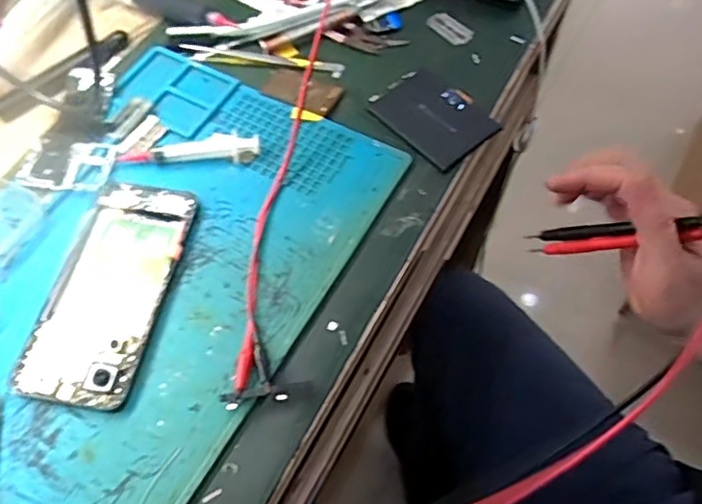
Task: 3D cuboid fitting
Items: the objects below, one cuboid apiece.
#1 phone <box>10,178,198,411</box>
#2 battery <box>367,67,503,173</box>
[{"bbox_3d":[-0.160,0.021,0.411,0.075,0.007,0.161,9,60,5],"label":"phone"},{"bbox_3d":[0.066,-0.107,0.486,0.067,0.007,0.088,-34,65,-19],"label":"battery"}]

